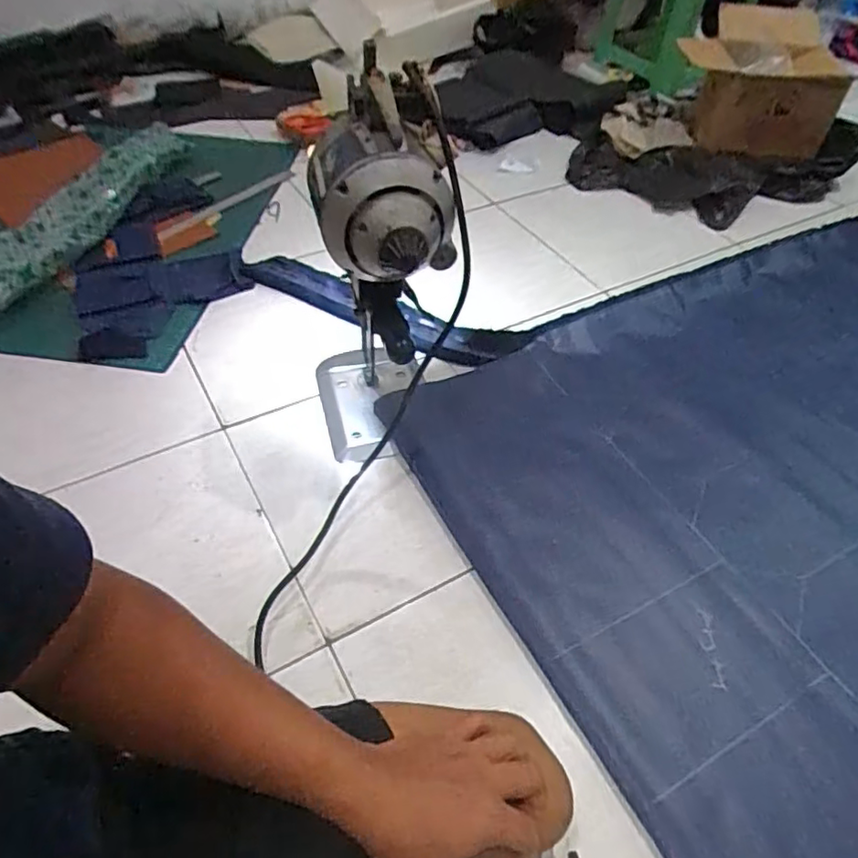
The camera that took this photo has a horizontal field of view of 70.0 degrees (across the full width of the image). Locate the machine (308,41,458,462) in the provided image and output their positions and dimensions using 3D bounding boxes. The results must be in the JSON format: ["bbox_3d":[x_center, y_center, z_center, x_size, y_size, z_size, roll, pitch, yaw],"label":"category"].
[{"bbox_3d":[-0.076,-0.220,0.855,0.212,0.490,0.313,-8,50,-8],"label":"machine"}]

